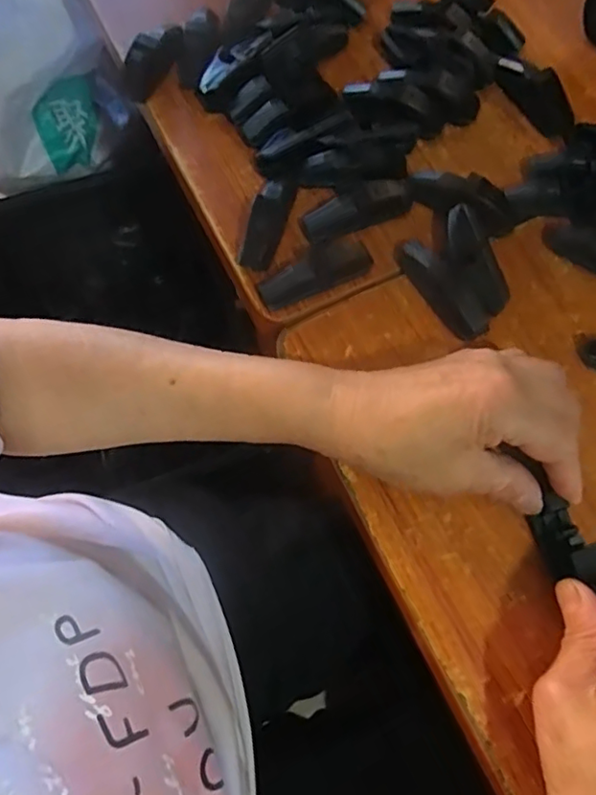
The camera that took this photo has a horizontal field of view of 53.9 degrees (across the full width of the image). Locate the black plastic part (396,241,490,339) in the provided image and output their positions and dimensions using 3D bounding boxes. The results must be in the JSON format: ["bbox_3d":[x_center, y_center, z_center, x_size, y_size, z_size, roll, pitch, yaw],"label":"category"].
[{"bbox_3d":[0.086,-0.065,0.363,0.021,0.017,0.075,-30,75,-11],"label":"black plastic part"}]

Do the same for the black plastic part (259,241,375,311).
[{"bbox_3d":[0.011,-0.077,0.360,0.070,0.023,0.019,-20,74,-8],"label":"black plastic part"}]

